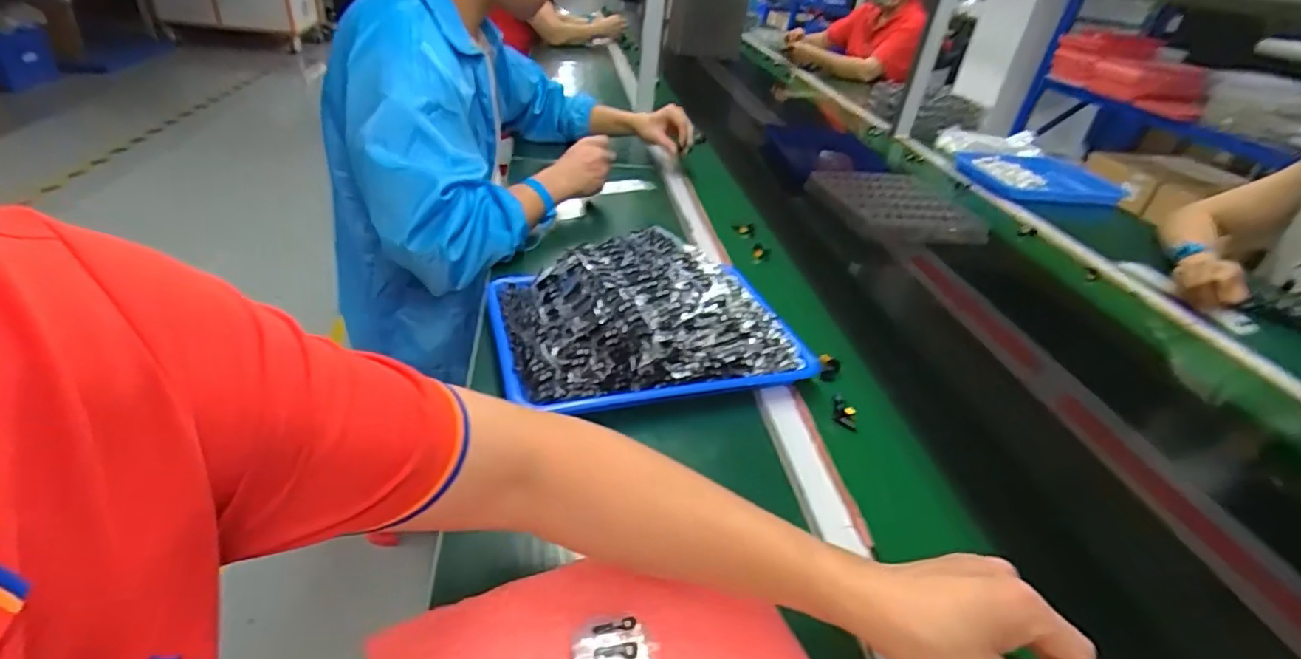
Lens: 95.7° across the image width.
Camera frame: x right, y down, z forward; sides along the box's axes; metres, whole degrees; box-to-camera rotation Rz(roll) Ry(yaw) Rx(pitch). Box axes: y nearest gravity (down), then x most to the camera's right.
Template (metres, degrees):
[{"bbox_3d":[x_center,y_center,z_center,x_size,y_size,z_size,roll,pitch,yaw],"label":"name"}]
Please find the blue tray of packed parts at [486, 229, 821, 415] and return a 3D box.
[{"bbox_3d":[-0.006,-0.021,0.665,0.330,0.108,0.226,-6,36,-17],"label":"blue tray of packed parts"}]

